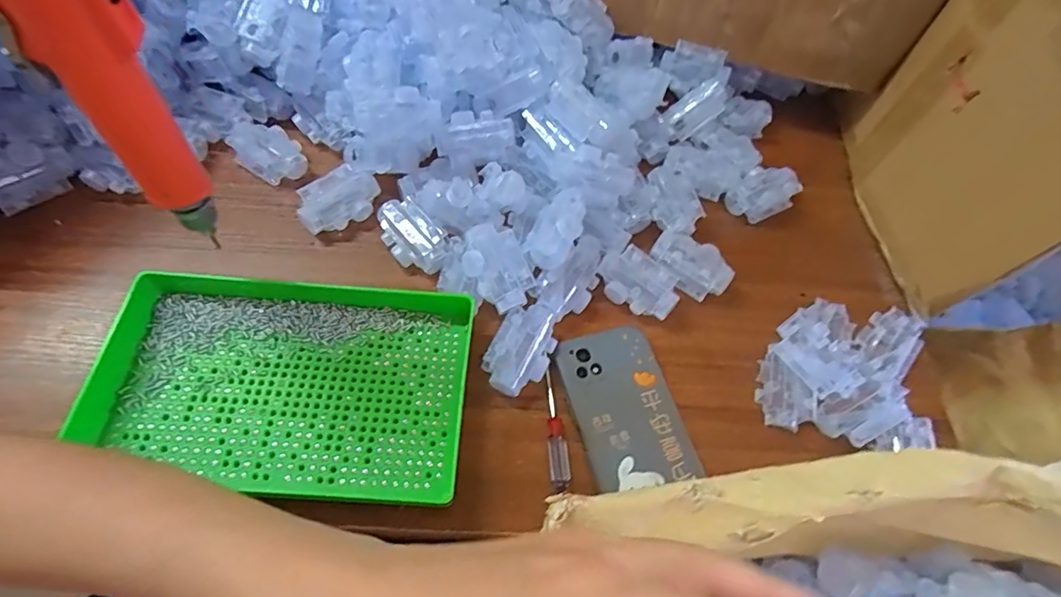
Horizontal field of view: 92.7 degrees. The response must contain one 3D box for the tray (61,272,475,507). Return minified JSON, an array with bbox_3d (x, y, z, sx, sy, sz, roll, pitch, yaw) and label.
[{"bbox_3d":[-0.174,0.058,0.355,0.250,0.039,0.142,5,62,-2],"label":"tray"}]

